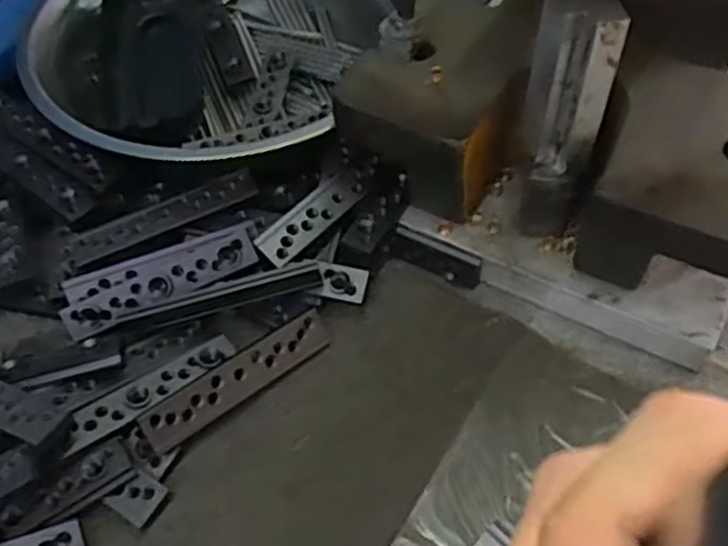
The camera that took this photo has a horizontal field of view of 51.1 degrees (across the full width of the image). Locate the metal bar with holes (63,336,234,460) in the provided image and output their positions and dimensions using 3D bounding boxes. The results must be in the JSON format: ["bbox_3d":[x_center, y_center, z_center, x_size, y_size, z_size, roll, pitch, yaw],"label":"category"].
[{"bbox_3d":[-0.087,0.048,0.313,0.074,0.004,0.016,-30,65,-26],"label":"metal bar with holes"}]

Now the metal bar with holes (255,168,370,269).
[{"bbox_3d":[-0.024,-0.027,0.352,0.018,0.005,0.061,36,60,23],"label":"metal bar with holes"}]

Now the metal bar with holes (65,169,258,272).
[{"bbox_3d":[-0.097,-0.026,0.360,0.094,0.005,0.021,-22,52,-6],"label":"metal bar with holes"}]

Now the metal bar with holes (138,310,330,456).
[{"bbox_3d":[-0.051,0.045,0.319,0.088,0.004,0.018,-33,95,-30],"label":"metal bar with holes"}]

